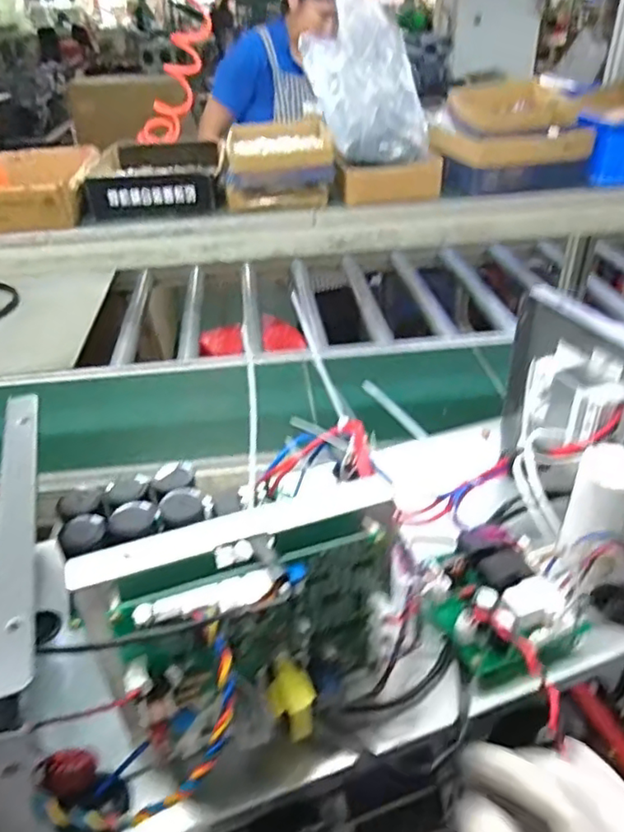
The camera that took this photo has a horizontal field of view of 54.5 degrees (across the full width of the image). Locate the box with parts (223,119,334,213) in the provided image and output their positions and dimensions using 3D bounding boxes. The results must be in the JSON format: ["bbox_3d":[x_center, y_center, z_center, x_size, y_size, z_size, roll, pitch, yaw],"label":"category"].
[{"bbox_3d":[-0.045,-0.358,0.860,0.144,0.070,0.194,-2,36,0],"label":"box with parts"}]

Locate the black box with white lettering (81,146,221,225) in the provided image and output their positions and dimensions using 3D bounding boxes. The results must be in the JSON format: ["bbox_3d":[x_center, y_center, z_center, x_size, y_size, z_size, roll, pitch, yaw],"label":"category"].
[{"bbox_3d":[-0.224,-0.342,0.869,0.183,0.054,0.215,-7,36,-6],"label":"black box with white lettering"}]

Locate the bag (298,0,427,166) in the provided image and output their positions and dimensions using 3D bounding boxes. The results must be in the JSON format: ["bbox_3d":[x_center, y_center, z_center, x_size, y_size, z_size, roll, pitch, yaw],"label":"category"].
[{"bbox_3d":[0.071,-0.450,0.811,0.169,0.189,0.118,0,36,3],"label":"bag"}]

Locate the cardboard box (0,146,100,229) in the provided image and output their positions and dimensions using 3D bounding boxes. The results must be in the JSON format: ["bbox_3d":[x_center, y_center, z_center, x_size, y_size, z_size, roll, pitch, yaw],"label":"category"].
[{"bbox_3d":[-0.404,-0.327,0.859,0.190,0.049,0.270,-9,36,-8],"label":"cardboard box"}]

